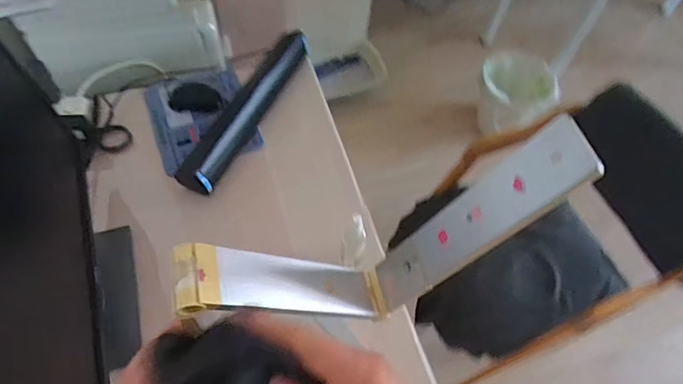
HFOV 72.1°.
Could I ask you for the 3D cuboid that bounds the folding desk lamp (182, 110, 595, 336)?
[{"bbox_3d":[0.018,0.045,0.330,0.257,0.182,0.055,-12,59,-11],"label":"folding desk lamp"}]

